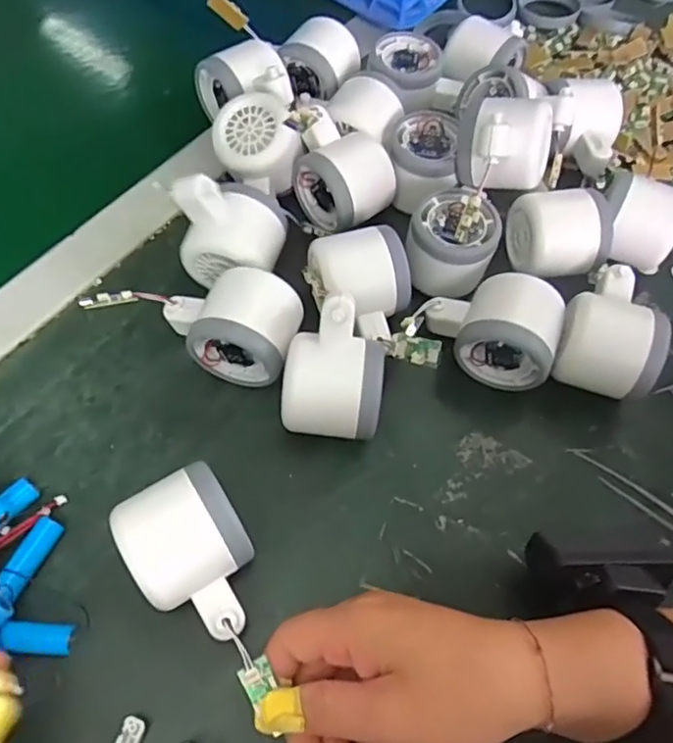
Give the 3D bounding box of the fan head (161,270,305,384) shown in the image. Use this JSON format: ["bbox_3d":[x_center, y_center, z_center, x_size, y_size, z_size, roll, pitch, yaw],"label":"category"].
[{"bbox_3d":[-0.065,-0.029,0.372,0.085,0.056,0.057,19,62,6],"label":"fan head"}]

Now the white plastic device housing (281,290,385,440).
[{"bbox_3d":[-0.002,0.003,0.349,0.058,0.073,0.068,8,62,-1],"label":"white plastic device housing"}]

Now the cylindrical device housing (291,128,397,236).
[{"bbox_3d":[0.010,-0.135,0.434,0.062,0.051,0.057,-28,68,-18],"label":"cylindrical device housing"}]

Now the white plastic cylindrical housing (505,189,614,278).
[{"bbox_3d":[0.152,-0.096,0.412,0.055,0.044,0.051,-3,62,-7],"label":"white plastic cylindrical housing"}]

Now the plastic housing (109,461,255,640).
[{"bbox_3d":[-0.071,0.095,0.306,0.056,0.057,0.083,-28,67,-18],"label":"plastic housing"}]

